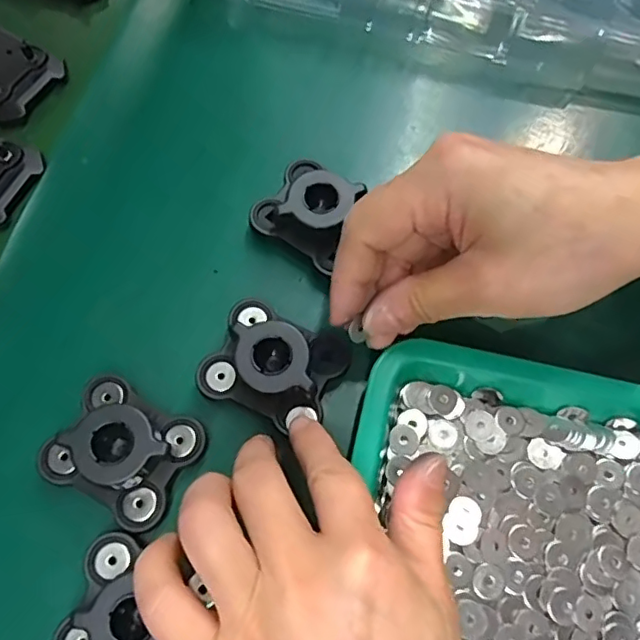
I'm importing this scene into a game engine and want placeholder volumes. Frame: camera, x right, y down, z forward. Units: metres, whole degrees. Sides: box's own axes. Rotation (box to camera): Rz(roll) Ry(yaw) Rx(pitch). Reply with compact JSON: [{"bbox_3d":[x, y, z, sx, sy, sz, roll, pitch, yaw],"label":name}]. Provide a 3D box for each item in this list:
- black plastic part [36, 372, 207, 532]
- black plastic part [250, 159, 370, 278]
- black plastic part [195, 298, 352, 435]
[{"bbox_3d":[-0.085,0.053,0.239,0.057,0.019,0.048,28,71,7],"label":"black plastic part"},{"bbox_3d":[-0.004,-0.057,0.281,0.051,0.019,0.046,35,72,9],"label":"black plastic part"},{"bbox_3d":[-0.021,0.018,0.255,0.057,0.021,0.048,24,72,10],"label":"black plastic part"}]

